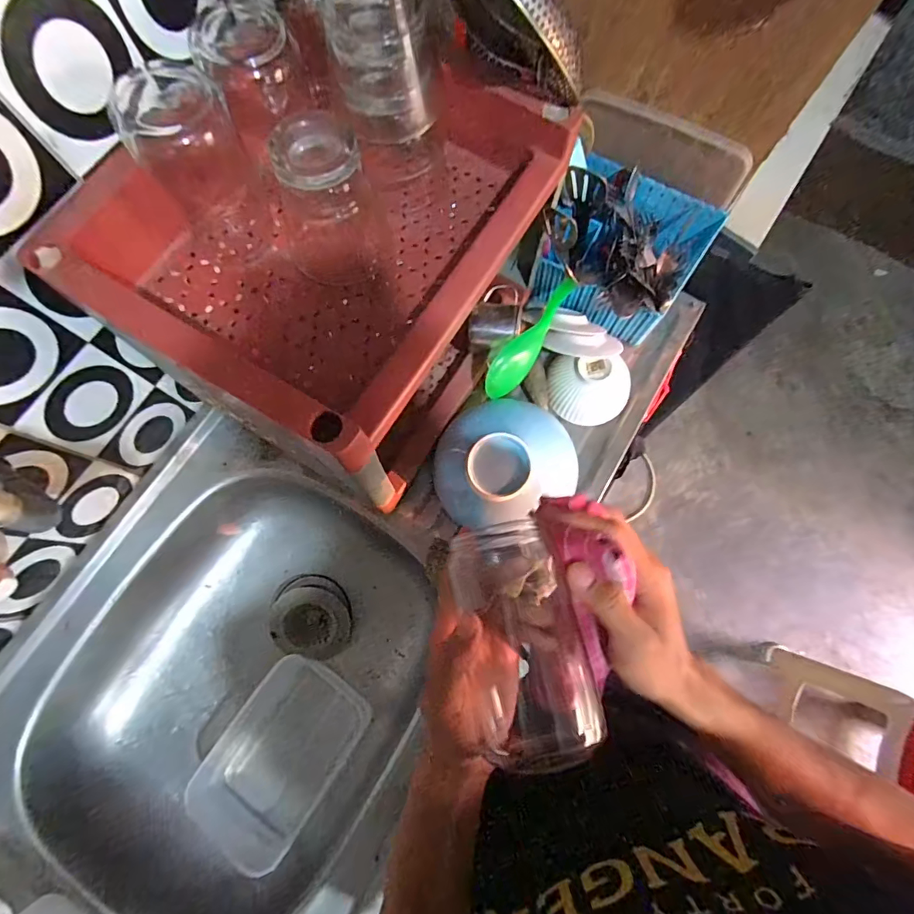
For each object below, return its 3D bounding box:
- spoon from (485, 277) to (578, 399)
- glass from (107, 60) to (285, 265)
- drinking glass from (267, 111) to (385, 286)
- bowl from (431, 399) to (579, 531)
[{"bbox_3d":[0.086,-0.138,0.543,0.036,0.035,0.159,36,91,8],"label":"spoon"},{"bbox_3d":[-0.203,-0.232,0.374,0.077,0.114,0.082,-35,78,-9],"label":"glass"},{"bbox_3d":[-0.108,-0.210,0.377,0.079,0.107,0.078,-15,76,-4],"label":"drinking glass"},{"bbox_3d":[0.055,0.002,0.532,0.162,0.081,0.140,-14,76,-4],"label":"bowl"}]

